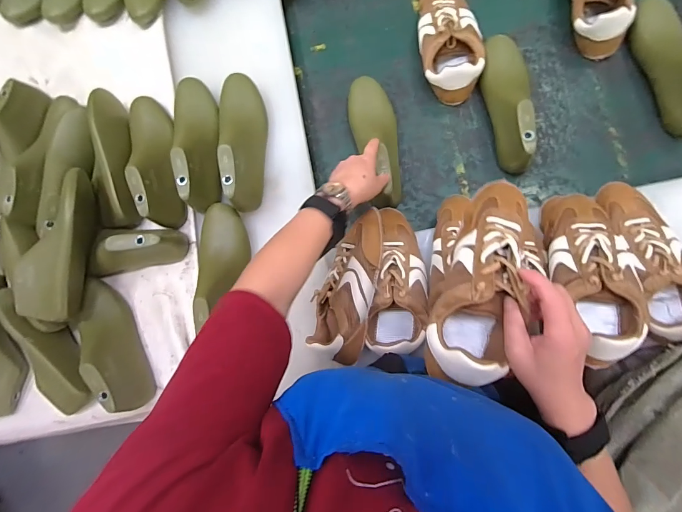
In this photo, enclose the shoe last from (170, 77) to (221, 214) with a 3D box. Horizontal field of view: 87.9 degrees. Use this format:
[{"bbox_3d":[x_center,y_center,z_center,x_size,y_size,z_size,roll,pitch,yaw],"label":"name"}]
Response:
[{"bbox_3d":[-0.254,-0.207,0.616,0.088,0.077,0.249,-11,72,5],"label":"shoe last"}]

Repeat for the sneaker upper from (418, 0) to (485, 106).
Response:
[{"bbox_3d":[0.198,-0.407,0.650,0.107,0.077,0.245,-3,84,7],"label":"sneaker upper"}]

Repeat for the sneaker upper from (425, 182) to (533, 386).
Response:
[{"bbox_3d":[0.156,0.014,0.384,0.083,0.079,0.231,17,77,6],"label":"sneaker upper"}]

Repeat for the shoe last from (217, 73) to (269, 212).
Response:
[{"bbox_3d":[-0.173,-0.206,0.618,0.084,0.100,0.240,-7,73,5],"label":"shoe last"}]

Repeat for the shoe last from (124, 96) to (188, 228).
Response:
[{"bbox_3d":[-0.329,-0.177,0.616,0.077,0.077,0.249,-23,82,5],"label":"shoe last"}]

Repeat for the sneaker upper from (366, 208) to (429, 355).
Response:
[{"bbox_3d":[0.089,0.033,0.547,0.077,0.075,0.215,5,85,8],"label":"sneaker upper"}]

